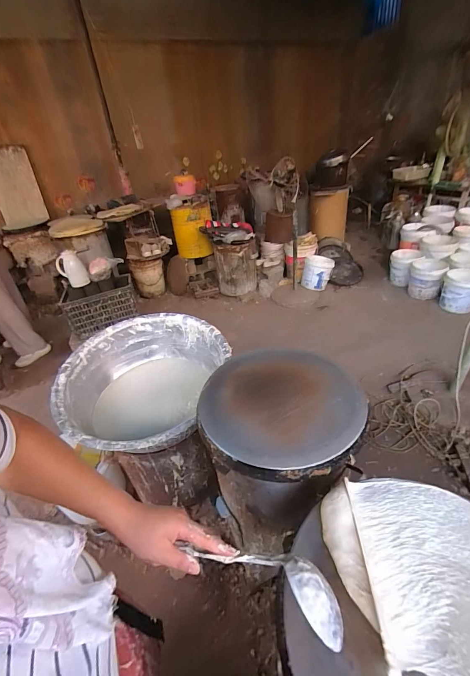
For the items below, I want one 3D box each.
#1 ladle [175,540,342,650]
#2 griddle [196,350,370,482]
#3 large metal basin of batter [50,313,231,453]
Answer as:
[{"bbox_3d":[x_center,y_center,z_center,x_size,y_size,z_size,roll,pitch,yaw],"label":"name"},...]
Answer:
[{"bbox_3d":[0.029,0.268,0.348,0.186,0.035,0.056,8,37,26],"label":"ladle"},{"bbox_3d":[0.101,0.147,0.685,0.347,0.033,0.342,-5,35,3],"label":"griddle"},{"bbox_3d":[-0.294,0.146,1.002,0.472,0.200,0.509,-5,35,3],"label":"large metal basin of batter"}]

